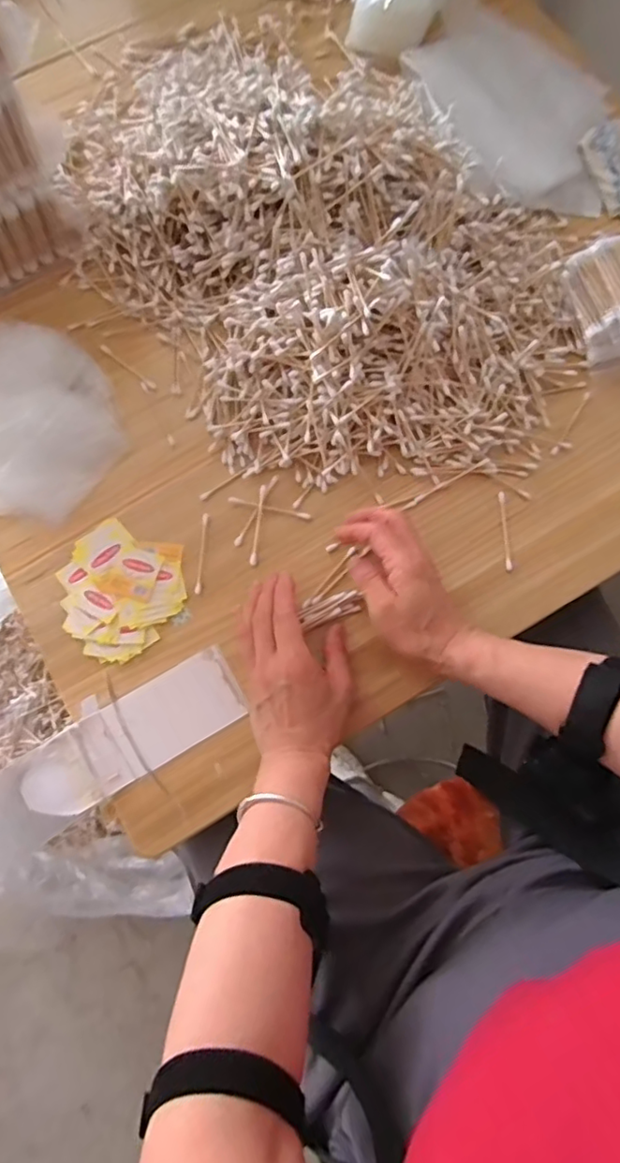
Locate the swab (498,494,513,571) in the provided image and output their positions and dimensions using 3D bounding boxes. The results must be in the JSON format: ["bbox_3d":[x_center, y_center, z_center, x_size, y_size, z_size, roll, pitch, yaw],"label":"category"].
[{"bbox_3d":[0.160,-0.041,0.484,0.006,0.006,0.066,-2,76,0],"label":"swab"}]

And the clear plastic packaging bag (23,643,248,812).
[{"bbox_3d":[-0.137,0.120,0.456,0.174,0.013,0.060,-30,78,-7],"label":"clear plastic packaging bag"}]

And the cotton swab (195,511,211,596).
[{"bbox_3d":[-0.089,-0.023,0.488,0.006,0.004,0.068,3,76,1],"label":"cotton swab"}]

